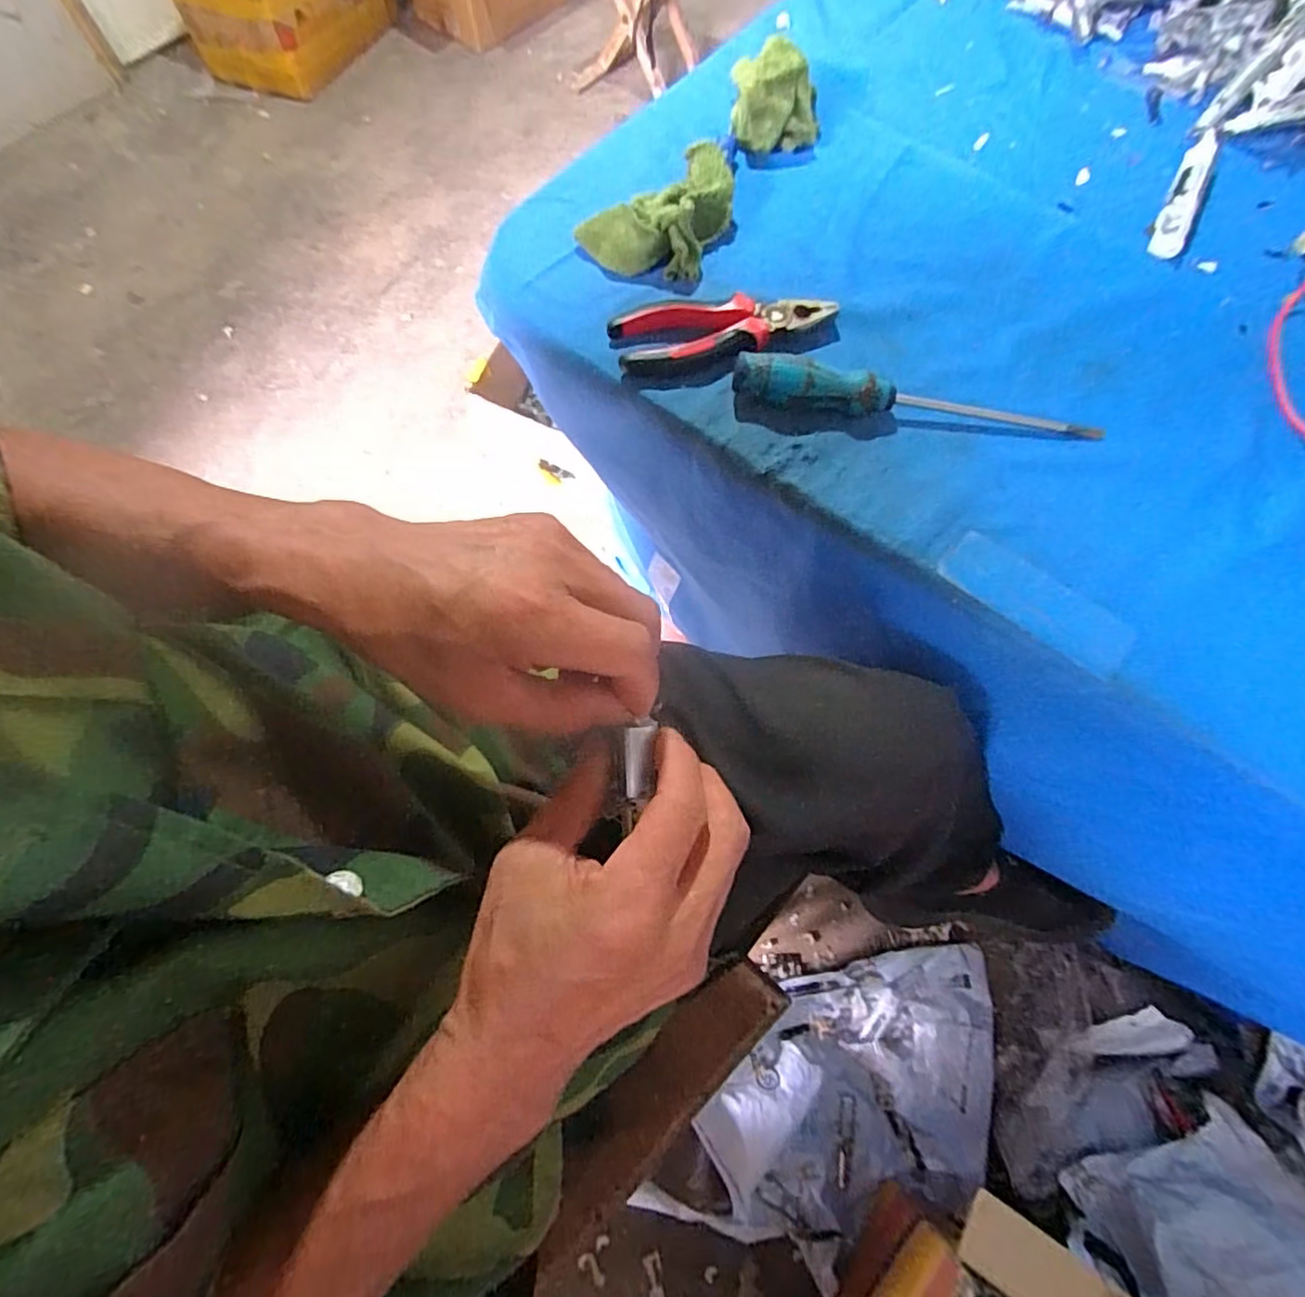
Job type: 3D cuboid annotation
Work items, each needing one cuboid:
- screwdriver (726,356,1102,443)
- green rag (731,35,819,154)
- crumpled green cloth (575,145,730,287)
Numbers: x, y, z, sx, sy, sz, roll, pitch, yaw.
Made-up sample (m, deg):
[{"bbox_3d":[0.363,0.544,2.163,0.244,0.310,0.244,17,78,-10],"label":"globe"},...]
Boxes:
[{"bbox_3d":[0.175,-0.164,0.420,0.241,0.032,0.025,7,69,3],"label":"screwdriver"},{"bbox_3d":[0.105,-0.462,0.526,0.073,0.060,0.067,0,69,0],"label":"green rag"},{"bbox_3d":[0.009,-0.346,0.491,0.096,0.039,0.123,22,70,9],"label":"crumpled green cloth"}]

